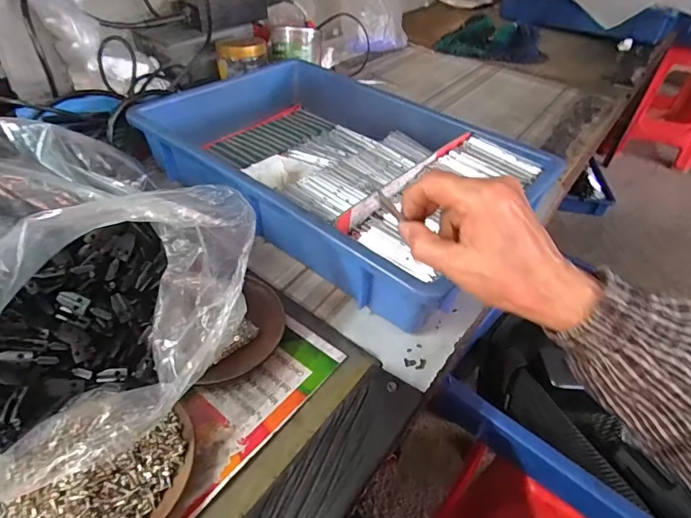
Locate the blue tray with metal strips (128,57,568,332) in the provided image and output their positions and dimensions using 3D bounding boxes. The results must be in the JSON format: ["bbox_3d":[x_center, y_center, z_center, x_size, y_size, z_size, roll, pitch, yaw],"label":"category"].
[{"bbox_3d":[-0.011,-0.121,0.542,0.432,0.077,0.299,31,48,26],"label":"blue tray with metal strips"}]

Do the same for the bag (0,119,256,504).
[{"bbox_3d":[-0.201,0.026,0.310,0.216,0.143,0.202,17,44,14],"label":"bag"}]

